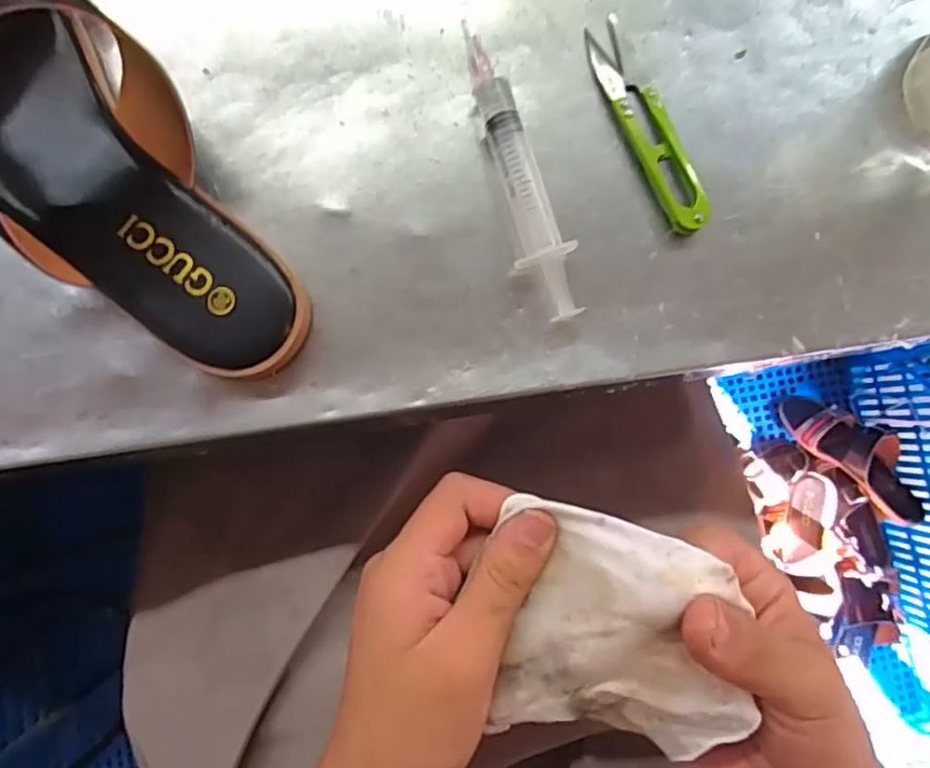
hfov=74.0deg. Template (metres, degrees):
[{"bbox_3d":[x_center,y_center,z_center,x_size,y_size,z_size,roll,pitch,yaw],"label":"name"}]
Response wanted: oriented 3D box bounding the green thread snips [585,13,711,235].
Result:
[{"bbox_3d":[0.083,-0.116,0.276,0.022,0.009,0.102,-26,88,-5],"label":"green thread snips"}]

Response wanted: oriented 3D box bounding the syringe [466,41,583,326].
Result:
[{"bbox_3d":[0.026,-0.088,0.268,0.021,0.018,0.124,-15,88,-4],"label":"syringe"}]

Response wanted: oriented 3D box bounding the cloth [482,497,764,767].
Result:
[{"bbox_3d":[0.057,0.092,0.219,0.082,0.039,0.082,9,92,0],"label":"cloth"}]

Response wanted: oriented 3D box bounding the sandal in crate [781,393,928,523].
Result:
[{"bbox_3d":[0.618,0.107,0.964,0.102,0.085,0.250,-43,69,1],"label":"sandal in crate"}]

